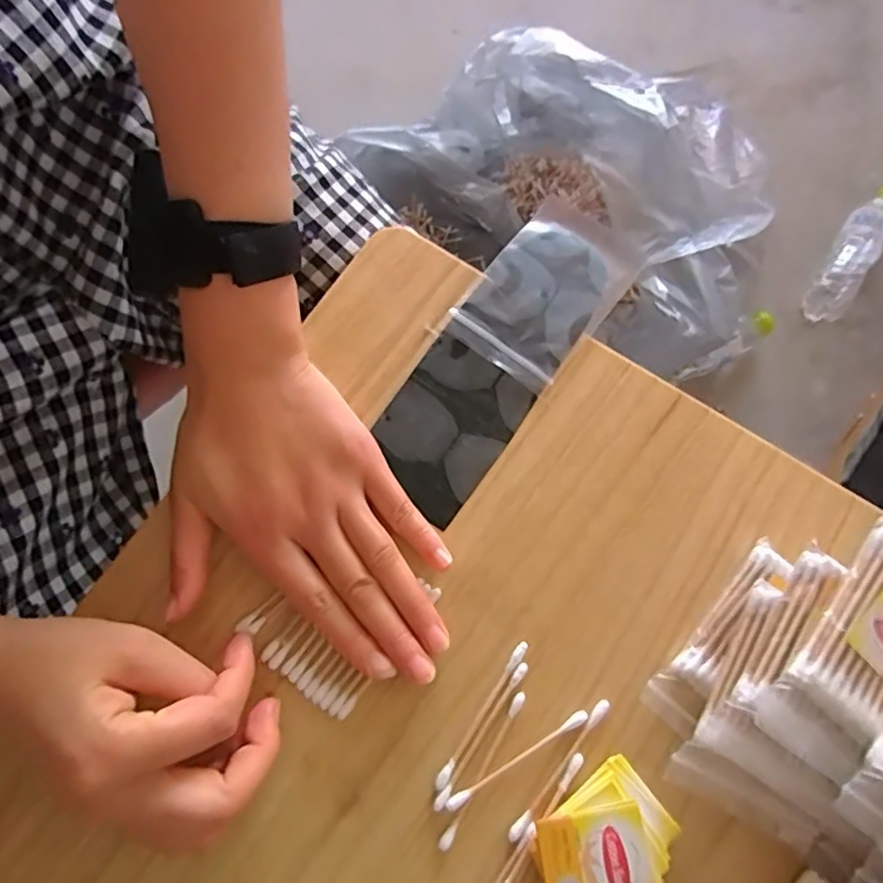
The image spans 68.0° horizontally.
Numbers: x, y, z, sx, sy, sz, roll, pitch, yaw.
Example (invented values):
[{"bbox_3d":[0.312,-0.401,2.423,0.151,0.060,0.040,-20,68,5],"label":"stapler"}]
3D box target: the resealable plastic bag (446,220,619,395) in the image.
[{"bbox_3d":[0.052,-0.076,0.353,0.064,0.004,0.087,36,78,9],"label":"resealable plastic bag"}]

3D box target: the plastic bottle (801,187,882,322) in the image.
[{"bbox_3d":[0.589,-0.272,0.933,0.061,0.052,0.231,29,77,8],"label":"plastic bottle"}]

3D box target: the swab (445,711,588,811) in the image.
[{"bbox_3d":[0.034,0.141,0.290,0.072,0.005,0.006,-31,77,-8],"label":"swab"}]

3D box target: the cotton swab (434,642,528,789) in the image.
[{"bbox_3d":[0.018,0.123,0.294,0.005,0.004,0.072,33,77,9],"label":"cotton swab"}]

